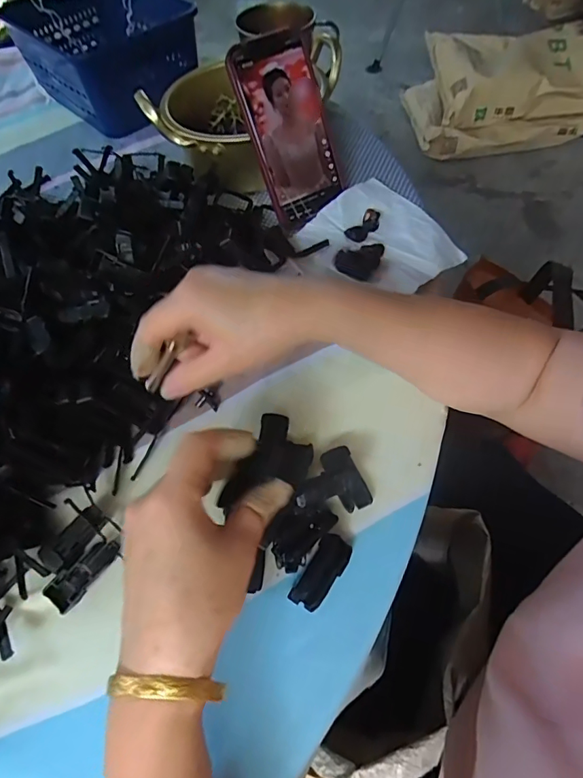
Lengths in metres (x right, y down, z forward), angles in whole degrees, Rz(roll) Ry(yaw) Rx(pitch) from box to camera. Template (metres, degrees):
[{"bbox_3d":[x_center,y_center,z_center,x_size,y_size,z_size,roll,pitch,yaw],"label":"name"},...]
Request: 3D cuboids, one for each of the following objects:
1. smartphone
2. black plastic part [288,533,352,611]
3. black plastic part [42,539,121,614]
[{"bbox_3d":[0.000,-0.242,0.443,0.079,0.154,0.015,-26,24,-12],"label":"smartphone"},{"bbox_3d":[0.019,0.114,0.295,0.020,0.014,0.046,30,65,20],"label":"black plastic part"},{"bbox_3d":[-0.133,0.116,0.299,0.019,0.010,0.049,33,66,22],"label":"black plastic part"}]

